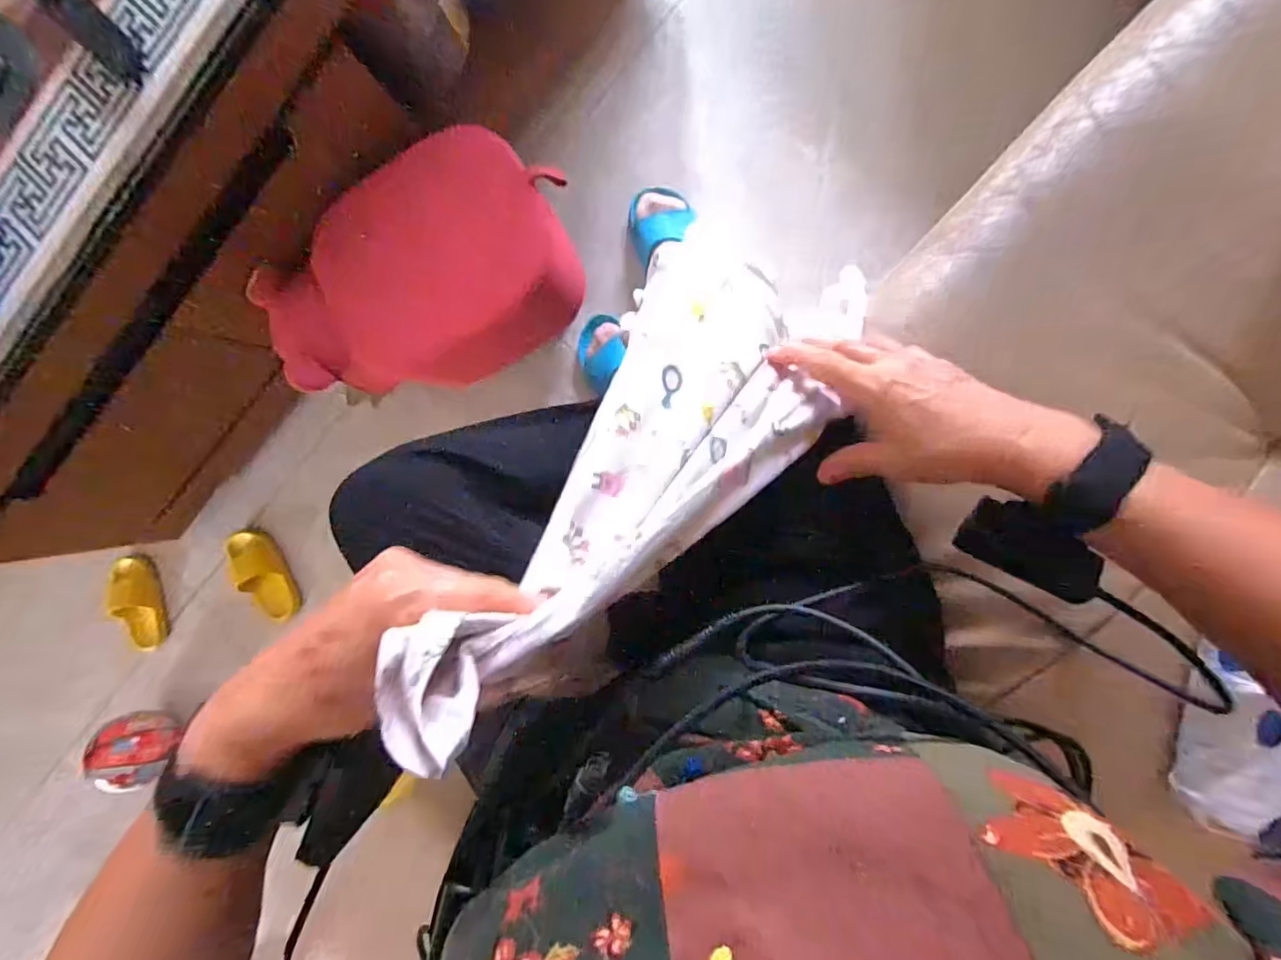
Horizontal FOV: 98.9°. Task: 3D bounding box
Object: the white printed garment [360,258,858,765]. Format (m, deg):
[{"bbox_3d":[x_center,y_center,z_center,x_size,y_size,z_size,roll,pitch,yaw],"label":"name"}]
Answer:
[{"bbox_3d":[0.016,-0.037,0.340,0.161,0.061,0.433,33,55,7],"label":"white printed garment"}]

